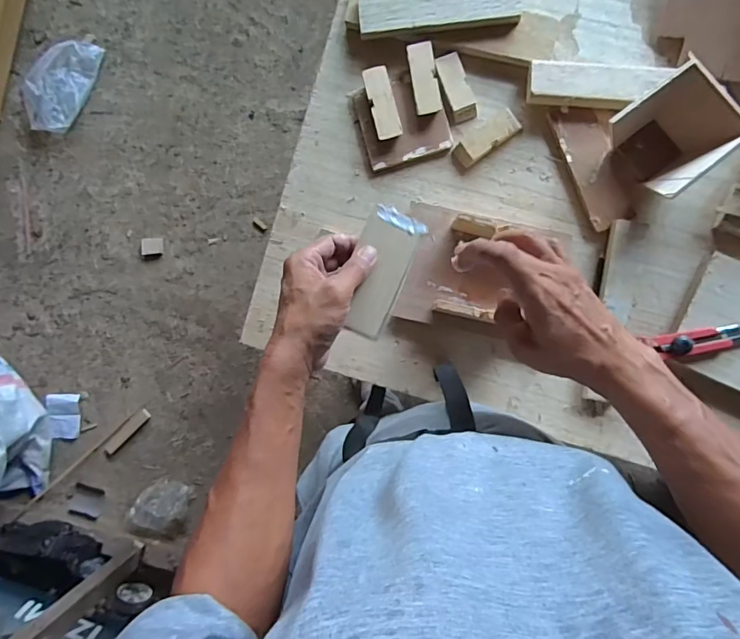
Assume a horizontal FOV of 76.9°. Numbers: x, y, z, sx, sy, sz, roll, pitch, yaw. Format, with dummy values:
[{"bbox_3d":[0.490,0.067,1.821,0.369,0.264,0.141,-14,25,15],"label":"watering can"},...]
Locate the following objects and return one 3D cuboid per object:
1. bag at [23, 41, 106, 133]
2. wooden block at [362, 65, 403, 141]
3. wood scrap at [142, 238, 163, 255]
[{"bbox_3d":[-0.969,-0.741,1.454,0.156,0.065,0.321,28,90,6],"label":"bag"},{"bbox_3d":[0.017,-0.277,0.600,0.033,0.018,0.092,-13,86,4],"label":"wooden block"},{"bbox_3d":[-0.679,-0.227,1.450,0.066,0.013,0.051,-4,87,5],"label":"wood scrap"}]

